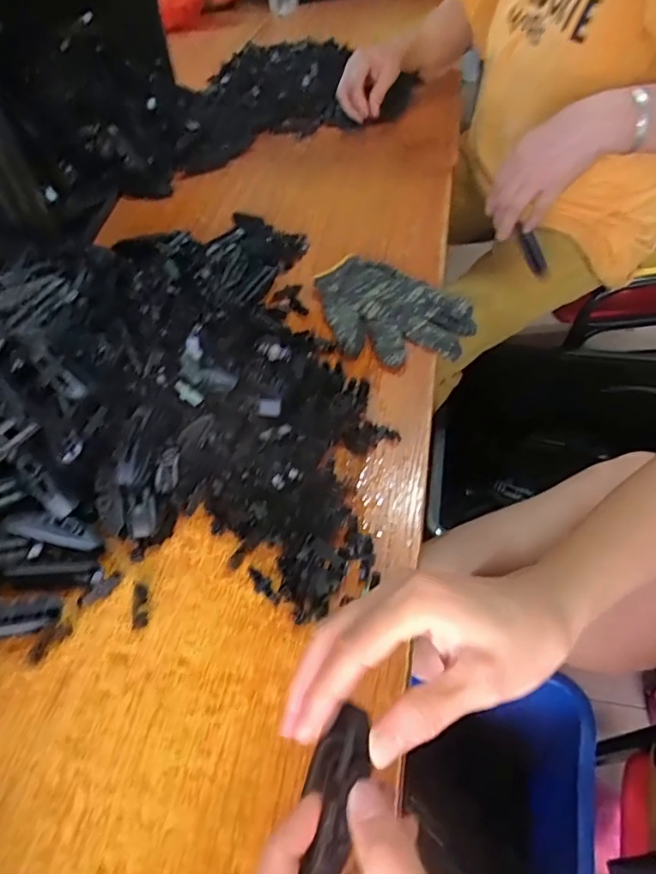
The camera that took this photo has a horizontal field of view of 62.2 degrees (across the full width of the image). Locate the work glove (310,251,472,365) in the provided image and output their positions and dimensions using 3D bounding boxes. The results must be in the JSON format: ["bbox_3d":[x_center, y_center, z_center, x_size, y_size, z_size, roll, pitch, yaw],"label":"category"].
[{"bbox_3d":[0.053,-0.134,0.567,0.124,0.017,0.179,-38,57,-25],"label":"work glove"}]

